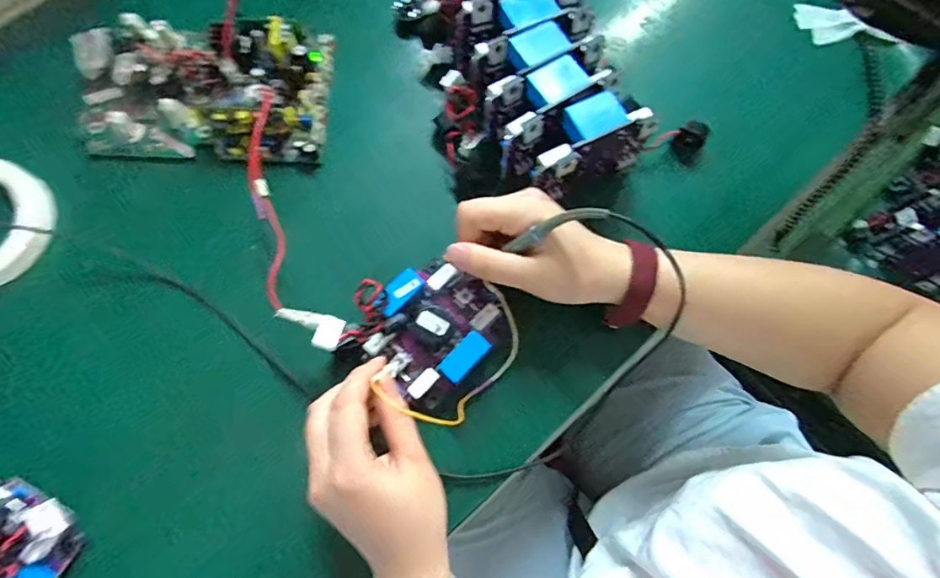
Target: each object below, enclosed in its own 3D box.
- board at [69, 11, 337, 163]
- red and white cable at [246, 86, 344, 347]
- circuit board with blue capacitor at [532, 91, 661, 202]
[{"bbox_3d":[-0.219,-0.165,0.396,0.200,0.033,0.125,4,75,1],"label":"board"},{"bbox_3d":[-0.136,-0.052,0.347,0.040,0.024,0.209,-20,76,-6],"label":"red and white cable"},{"bbox_3d":[0.089,-0.104,0.361,0.102,0.074,0.037,-27,77,-7],"label":"circuit board with blue capacitor"}]

